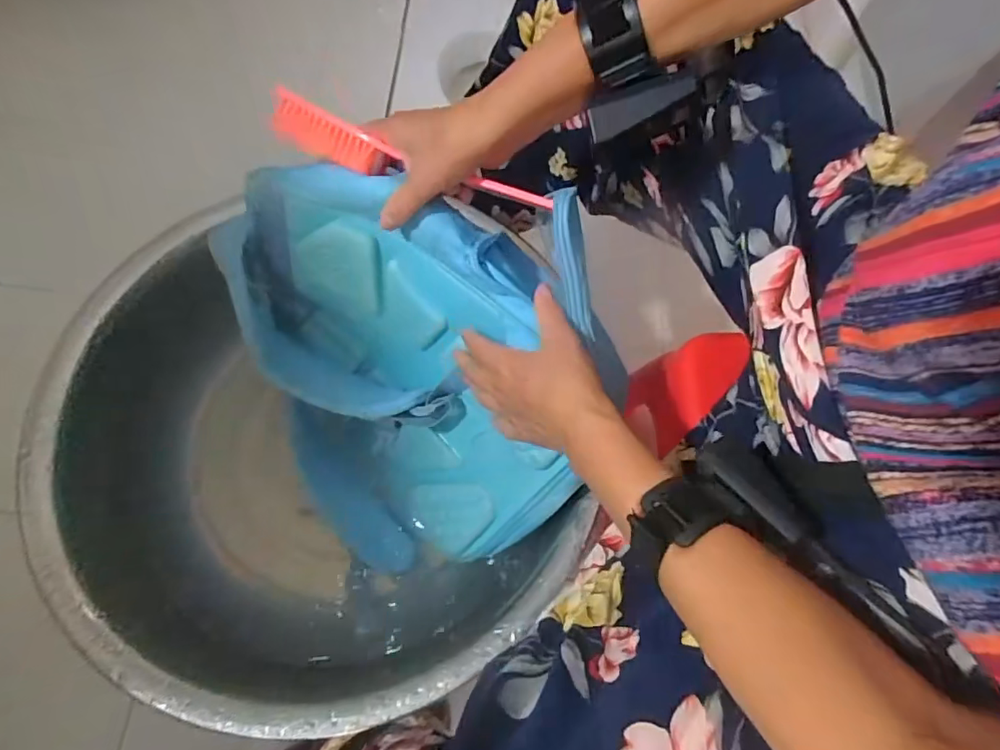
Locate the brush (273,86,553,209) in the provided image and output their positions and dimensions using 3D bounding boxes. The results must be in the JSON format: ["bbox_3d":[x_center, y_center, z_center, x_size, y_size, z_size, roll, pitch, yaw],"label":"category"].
[{"bbox_3d":[-0.068,-0.164,0.410,0.224,0.033,0.027,20,69,6],"label":"brush"}]

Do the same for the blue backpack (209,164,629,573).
[{"bbox_3d":[-0.082,0.007,0.509,0.296,0.282,0.303,-5,69,-5],"label":"blue backpack"}]

